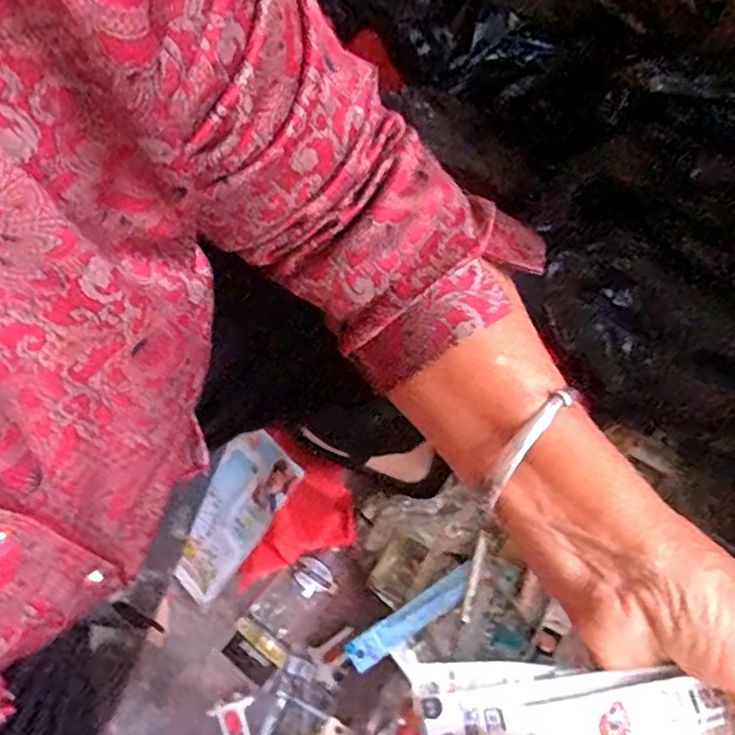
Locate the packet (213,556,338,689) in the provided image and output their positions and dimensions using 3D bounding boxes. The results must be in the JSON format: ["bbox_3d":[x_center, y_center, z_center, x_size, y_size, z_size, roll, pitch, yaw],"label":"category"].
[{"bbox_3d":[-0.093,0.258,0.680,0.063,0.017,0.134,35,75,13],"label":"packet"}]

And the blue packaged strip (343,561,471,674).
[{"bbox_3d":[0.046,0.238,0.632,0.149,0.012,0.028,-26,70,-27],"label":"blue packaged strip"}]

